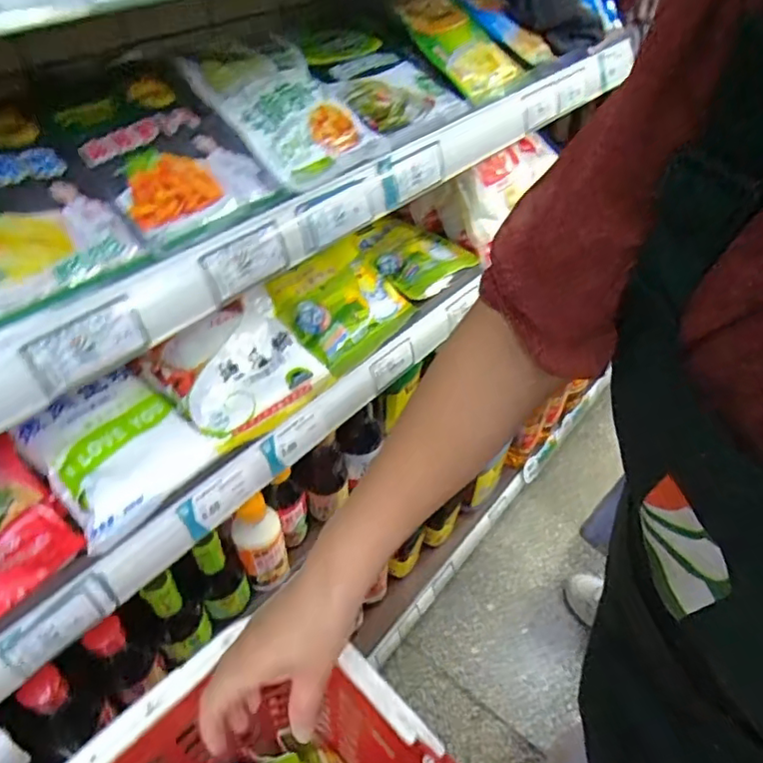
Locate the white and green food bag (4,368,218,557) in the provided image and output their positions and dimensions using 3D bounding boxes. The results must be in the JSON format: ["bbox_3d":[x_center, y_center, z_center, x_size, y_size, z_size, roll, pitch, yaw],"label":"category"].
[{"bbox_3d":[-0.220,0.053,0.479,0.124,0.032,0.115,31,52,25],"label":"white and green food bag"}]

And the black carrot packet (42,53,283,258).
[{"bbox_3d":[-0.141,-0.143,0.392,0.106,0.022,0.116,-34,76,-30],"label":"black carrot packet"}]

